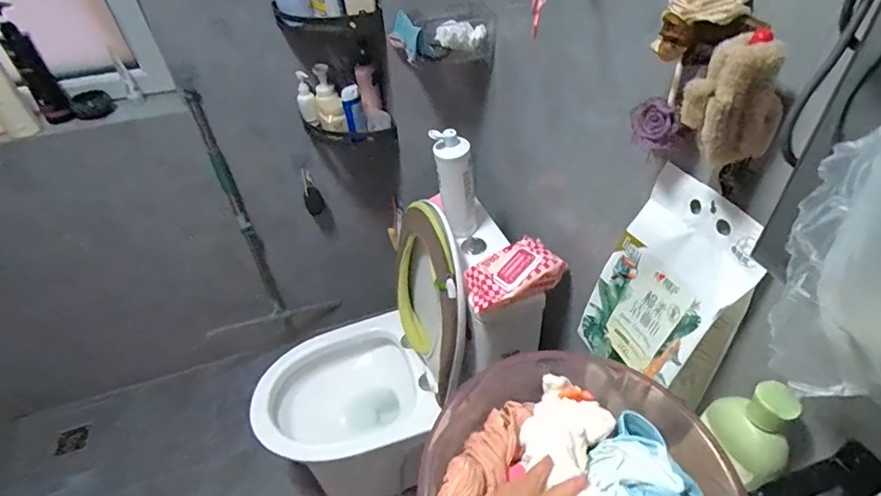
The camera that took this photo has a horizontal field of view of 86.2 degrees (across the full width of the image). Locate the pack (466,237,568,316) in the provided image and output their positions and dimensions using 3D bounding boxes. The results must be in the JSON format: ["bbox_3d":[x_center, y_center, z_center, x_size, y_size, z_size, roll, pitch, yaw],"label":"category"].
[{"bbox_3d":[0.134,0.044,0.934,0.190,0.062,0.127,-23,46,-21],"label":"pack"}]

